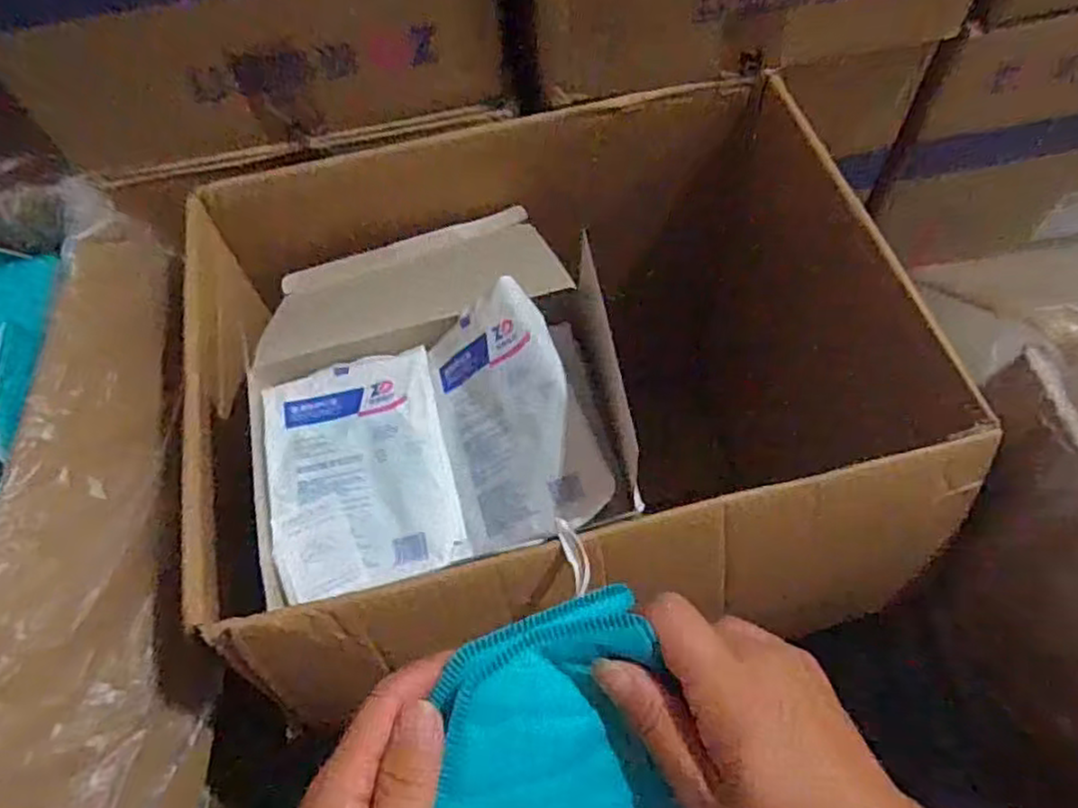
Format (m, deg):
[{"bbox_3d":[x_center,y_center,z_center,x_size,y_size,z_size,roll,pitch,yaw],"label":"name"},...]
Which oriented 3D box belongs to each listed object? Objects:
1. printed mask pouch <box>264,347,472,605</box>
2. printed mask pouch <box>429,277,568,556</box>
[{"bbox_3d":[-0.133,0.047,0.524,0.131,0.024,0.168,-13,60,-3],"label":"printed mask pouch"},{"bbox_3d":[-0.027,0.011,0.522,0.117,0.011,0.180,-33,68,27],"label":"printed mask pouch"}]

